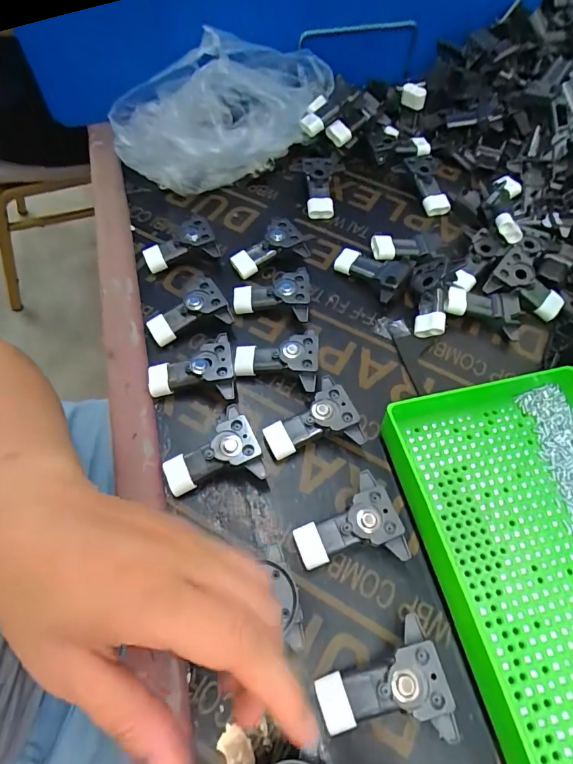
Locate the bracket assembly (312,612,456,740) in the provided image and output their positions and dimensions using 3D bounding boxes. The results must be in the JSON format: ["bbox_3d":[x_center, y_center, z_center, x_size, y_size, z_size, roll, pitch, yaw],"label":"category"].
[{"bbox_3d":[0.052,0.169,0.236,0.066,0.026,0.055,-11,61,-8],"label":"bracket assembly"}]

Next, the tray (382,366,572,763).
[{"bbox_3d":[0.177,0.119,0.260,0.162,0.033,0.260,-12,61,-8],"label":"tray"}]

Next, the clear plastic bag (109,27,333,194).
[{"bbox_3d":[-0.062,-0.266,0.420,0.209,0.096,0.141,0,60,-2],"label":"clear plastic bag"}]

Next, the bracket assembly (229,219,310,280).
[{"bbox_3d":[-0.018,-0.121,0.390,0.065,0.018,0.042,-29,64,1],"label":"bracket assembly"}]

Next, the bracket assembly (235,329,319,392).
[{"bbox_3d":[-0.009,-0.017,0.337,0.067,0.014,0.045,-3,60,15],"label":"bracket assembly"}]

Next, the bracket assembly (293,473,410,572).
[{"bbox_3d":[0.038,0.096,0.277,0.064,0.025,0.055,-17,62,-11],"label":"bracket assembly"}]

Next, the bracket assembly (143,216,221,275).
[{"bbox_3d":[-0.097,-0.125,0.391,0.065,0.024,0.039,-11,61,-8],"label":"bracket assembly"}]

